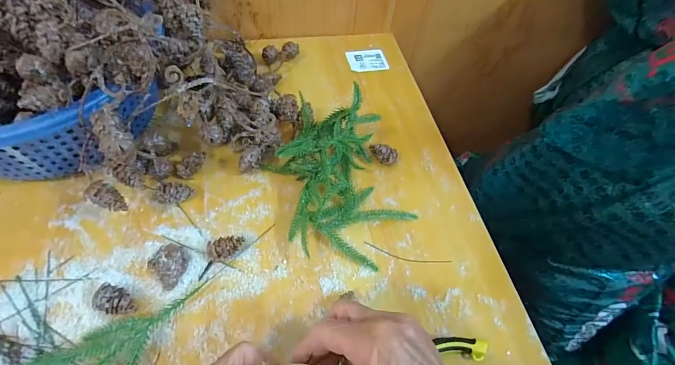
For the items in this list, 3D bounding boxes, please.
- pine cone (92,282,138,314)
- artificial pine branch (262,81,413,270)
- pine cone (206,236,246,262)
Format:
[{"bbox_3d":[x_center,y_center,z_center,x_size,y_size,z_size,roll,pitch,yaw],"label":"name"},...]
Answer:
[{"bbox_3d":[-0.194,0.103,0.307,0.035,0.021,0.022,19,56,8],"label":"pine cone"},{"bbox_3d":[0.003,-0.009,0.365,0.121,0.083,0.167,-15,57,-14],"label":"artificial pine branch"},{"bbox_3d":[-0.107,0.064,0.340,0.036,0.023,0.018,-20,59,-18],"label":"pine cone"}]

